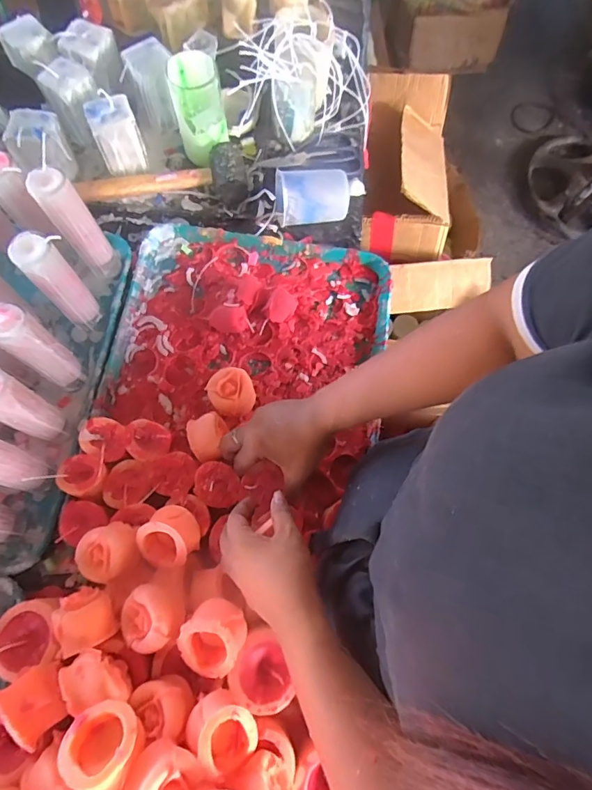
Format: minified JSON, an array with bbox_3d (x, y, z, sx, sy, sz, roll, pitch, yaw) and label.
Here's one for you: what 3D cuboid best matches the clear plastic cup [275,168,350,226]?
[{"bbox_3d":[0.024,-0.279,0.636,0.105,0.064,0.066,0,71,-2],"label":"clear plastic cup"}]

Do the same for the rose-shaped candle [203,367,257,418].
[{"bbox_3d":[-0.079,-0.001,0.552,0.056,0.034,0.056,1,70,-2],"label":"rose-shaped candle"}]

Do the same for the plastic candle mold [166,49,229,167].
[{"bbox_3d":[-0.137,-0.405,0.640,0.069,0.128,0.063,-12,71,-6],"label":"plastic candle mold"}]

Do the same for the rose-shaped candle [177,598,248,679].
[{"bbox_3d":[-0.073,0.216,0.404,0.053,0.034,0.058,30,105,4],"label":"rose-shaped candle"}]

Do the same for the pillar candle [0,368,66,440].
[{"bbox_3d":[-0.284,0.010,0.461,0.047,0.133,0.048,35,73,10],"label":"pillar candle"}]

